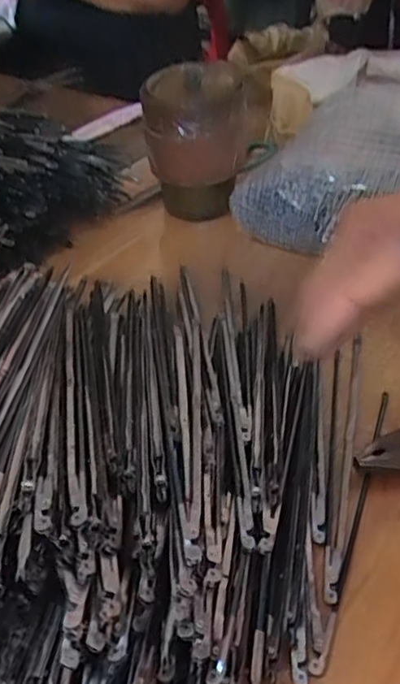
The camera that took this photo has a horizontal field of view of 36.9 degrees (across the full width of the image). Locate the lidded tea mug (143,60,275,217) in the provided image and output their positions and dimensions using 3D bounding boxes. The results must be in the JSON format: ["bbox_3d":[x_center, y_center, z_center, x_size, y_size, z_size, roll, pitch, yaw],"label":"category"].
[{"bbox_3d":[0.000,-0.171,0.521,0.090,0.110,0.091,-8,43,-5],"label":"lidded tea mug"}]

